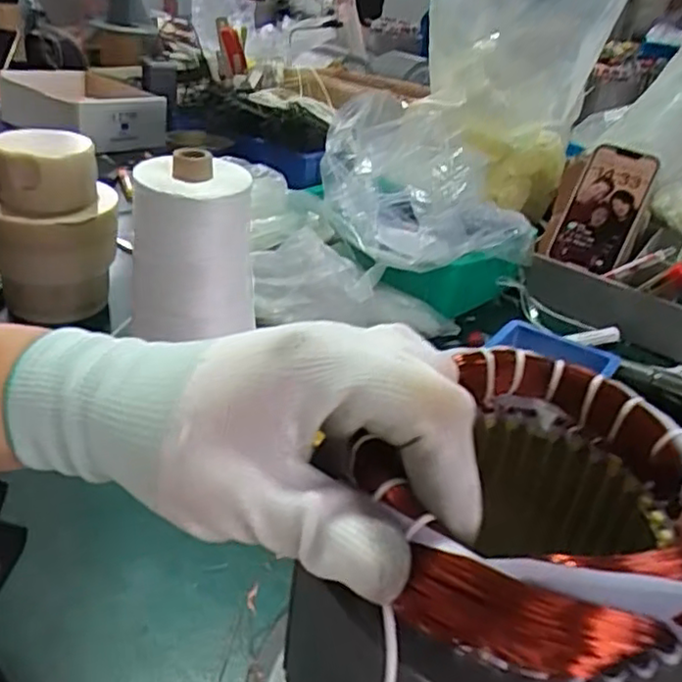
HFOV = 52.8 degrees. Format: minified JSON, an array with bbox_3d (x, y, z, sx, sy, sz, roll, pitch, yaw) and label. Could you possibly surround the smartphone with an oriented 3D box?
[{"bbox_3d":[0.284,-0.144,0.742,0.068,0.142,0.011,24,-2,18],"label":"smartphone"}]

